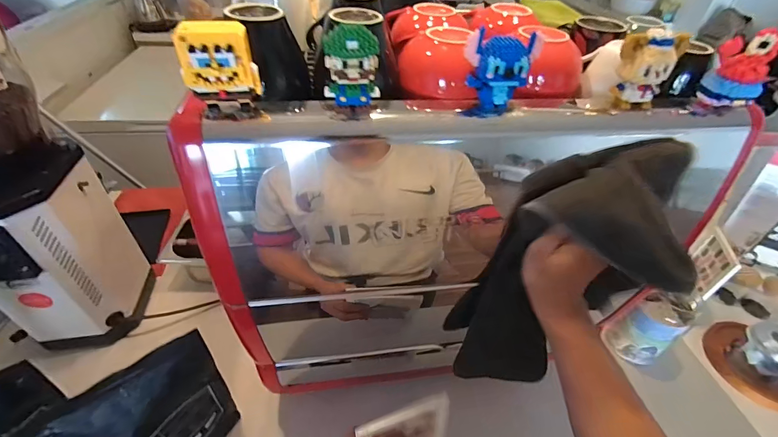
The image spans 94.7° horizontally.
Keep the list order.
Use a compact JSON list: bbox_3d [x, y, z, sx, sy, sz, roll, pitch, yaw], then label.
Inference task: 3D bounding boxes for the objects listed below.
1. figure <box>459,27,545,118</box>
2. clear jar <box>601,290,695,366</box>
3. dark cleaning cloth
[{"bbox_3d":[0.090,-0.118,0.300,0.053,0.069,0.035,18,43,15],"label":"figure"},{"bbox_3d":[0.495,0.203,0.678,0.093,0.125,0.084,-20,47,-26],"label":"clear jar"},{"bbox_3d":[0.160,0.074,0.383,0.128,0.327,0.114,10,40,-12],"label":"dark cleaning cloth"}]

